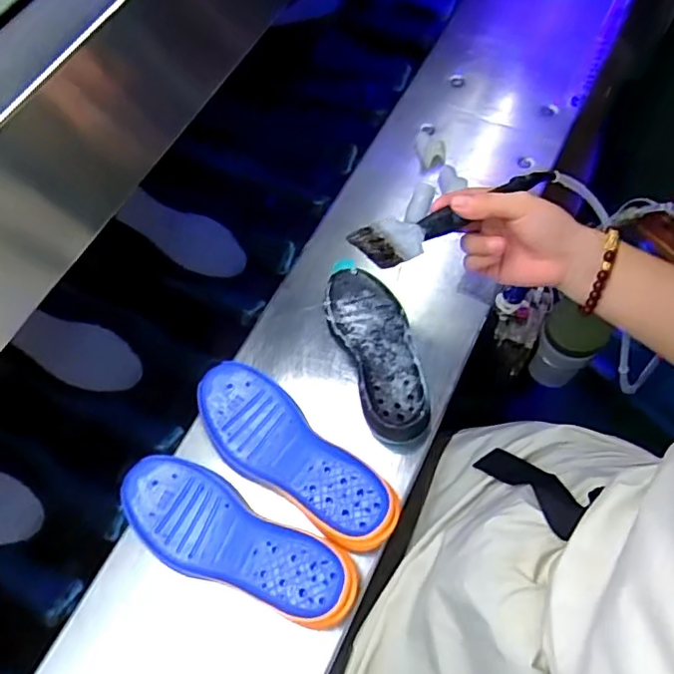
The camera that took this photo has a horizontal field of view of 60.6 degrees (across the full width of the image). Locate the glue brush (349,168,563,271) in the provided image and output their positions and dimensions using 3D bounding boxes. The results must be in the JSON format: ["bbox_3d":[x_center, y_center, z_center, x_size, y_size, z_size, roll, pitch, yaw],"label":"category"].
[{"bbox_3d":[0.095,-0.088,0.436,0.178,0.011,0.032,-19,101,-13],"label":"glue brush"}]

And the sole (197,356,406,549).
[{"bbox_3d":[-0.048,0.115,0.574,0.237,0.029,0.089,40,74,19],"label":"sole"}]

